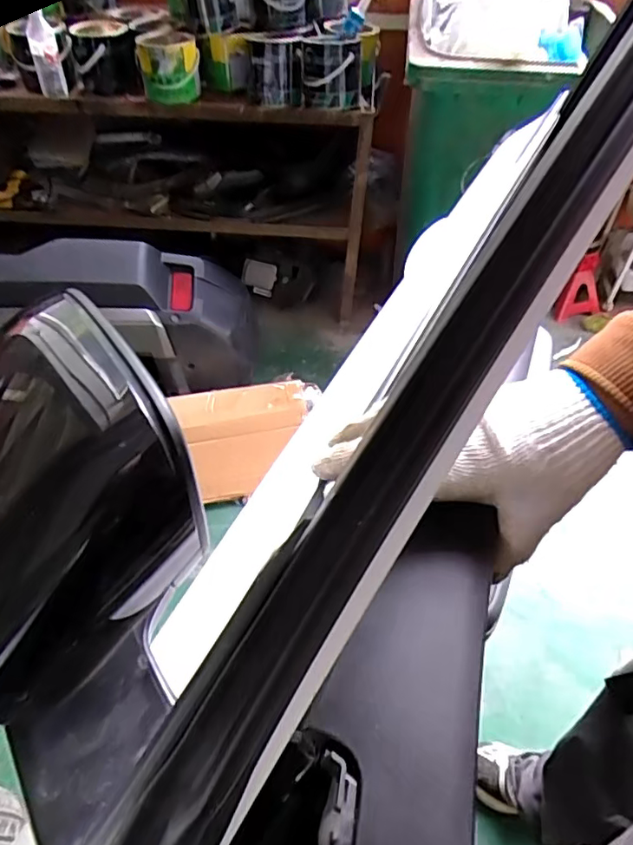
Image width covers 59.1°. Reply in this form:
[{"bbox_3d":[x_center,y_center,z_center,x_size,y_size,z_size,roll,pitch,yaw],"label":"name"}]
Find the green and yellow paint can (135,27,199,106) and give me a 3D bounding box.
[{"bbox_3d":[-0.424,-1.022,1.616,0.175,0.185,0.142,-10,48,-11],"label":"green and yellow paint can"}]

